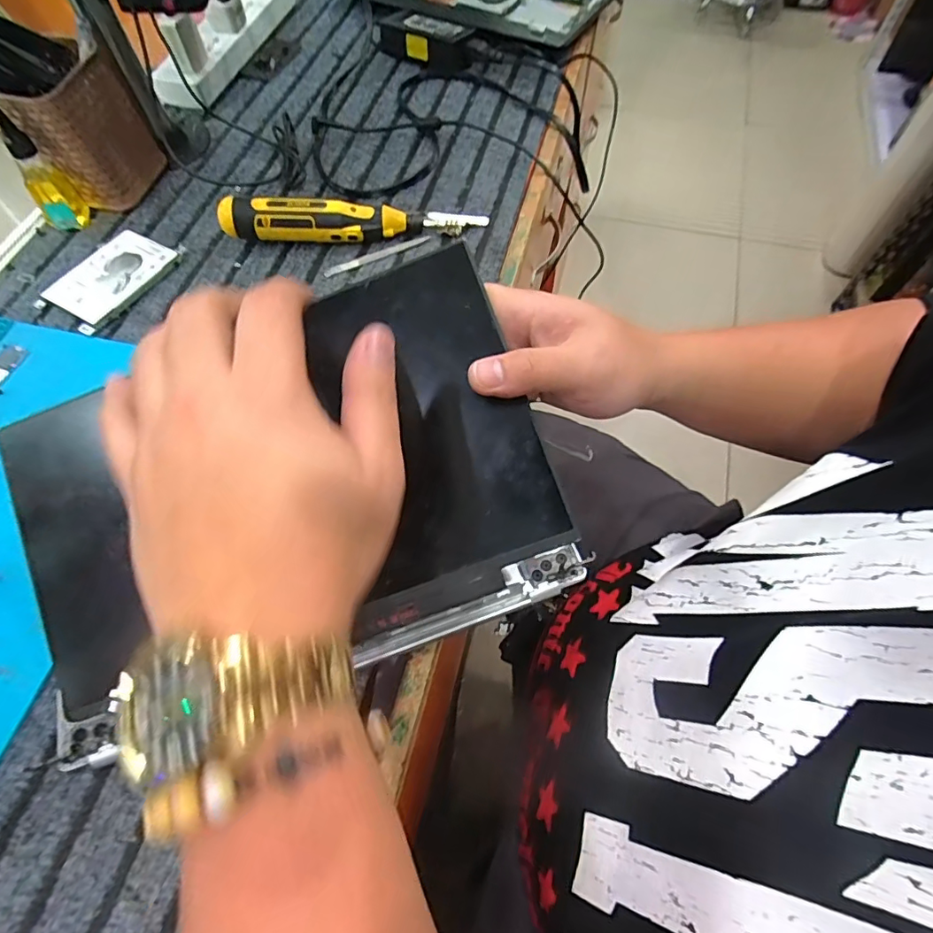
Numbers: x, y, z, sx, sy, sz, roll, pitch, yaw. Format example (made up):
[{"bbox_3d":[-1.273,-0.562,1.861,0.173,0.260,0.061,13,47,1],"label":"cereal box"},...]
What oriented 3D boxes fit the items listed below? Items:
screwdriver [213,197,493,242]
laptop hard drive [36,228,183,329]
[{"bbox_3d":[-0.101,-0.223,0.466,0.228,0.037,0.029,-1,63,1],"label":"screwdriver"},{"bbox_3d":[-0.313,-0.169,0.459,0.074,0.010,0.097,26,67,14],"label":"laptop hard drive"}]

